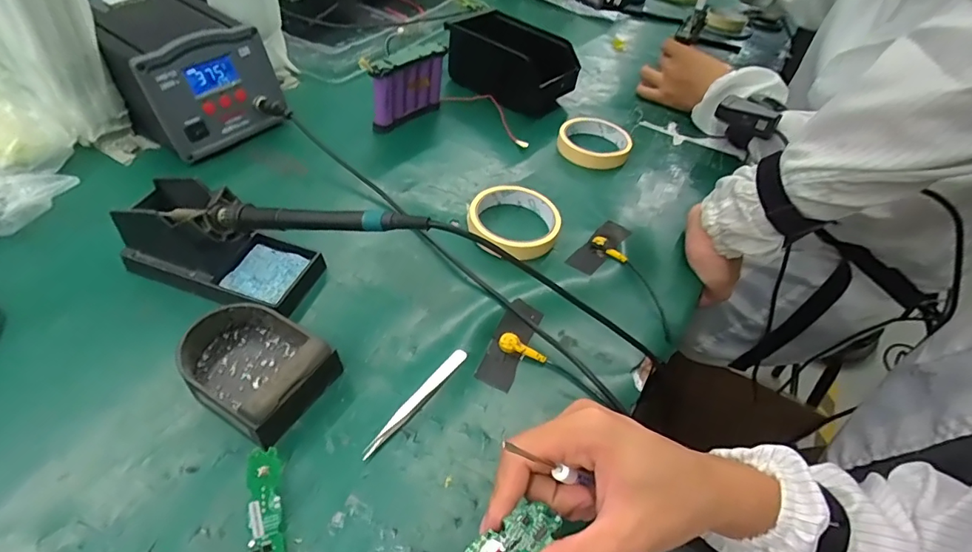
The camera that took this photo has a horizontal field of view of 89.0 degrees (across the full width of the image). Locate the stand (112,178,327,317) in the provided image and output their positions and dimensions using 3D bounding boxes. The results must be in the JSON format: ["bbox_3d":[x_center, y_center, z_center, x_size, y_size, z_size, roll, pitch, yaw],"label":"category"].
[{"bbox_3d":[-0.221,-0.029,0.406,0.148,0.073,0.070,18,47,6],"label":"stand"}]

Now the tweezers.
[{"bbox_3d":[-0.049,0.090,0.363,0.010,0.012,0.105,32,50,19],"label":"tweezers"}]

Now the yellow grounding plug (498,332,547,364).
[{"bbox_3d":[0.030,0.058,0.402,0.040,0.007,0.015,22,47,10],"label":"yellow grounding plug"}]

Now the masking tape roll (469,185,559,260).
[{"bbox_3d":[0.028,-0.054,0.491,0.088,0.026,0.089,5,47,-5],"label":"masking tape roll"}]

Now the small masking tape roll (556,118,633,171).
[{"bbox_3d":[0.135,-0.166,0.620,0.088,0.026,0.091,5,47,-5],"label":"small masking tape roll"}]

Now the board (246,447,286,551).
[{"bbox_3d":[-0.129,0.145,0.293,0.025,0.006,0.080,11,57,-35],"label":"board"}]

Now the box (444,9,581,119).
[{"bbox_3d":[0.039,-0.299,0.687,0.155,0.081,0.109,35,51,21],"label":"box"}]

